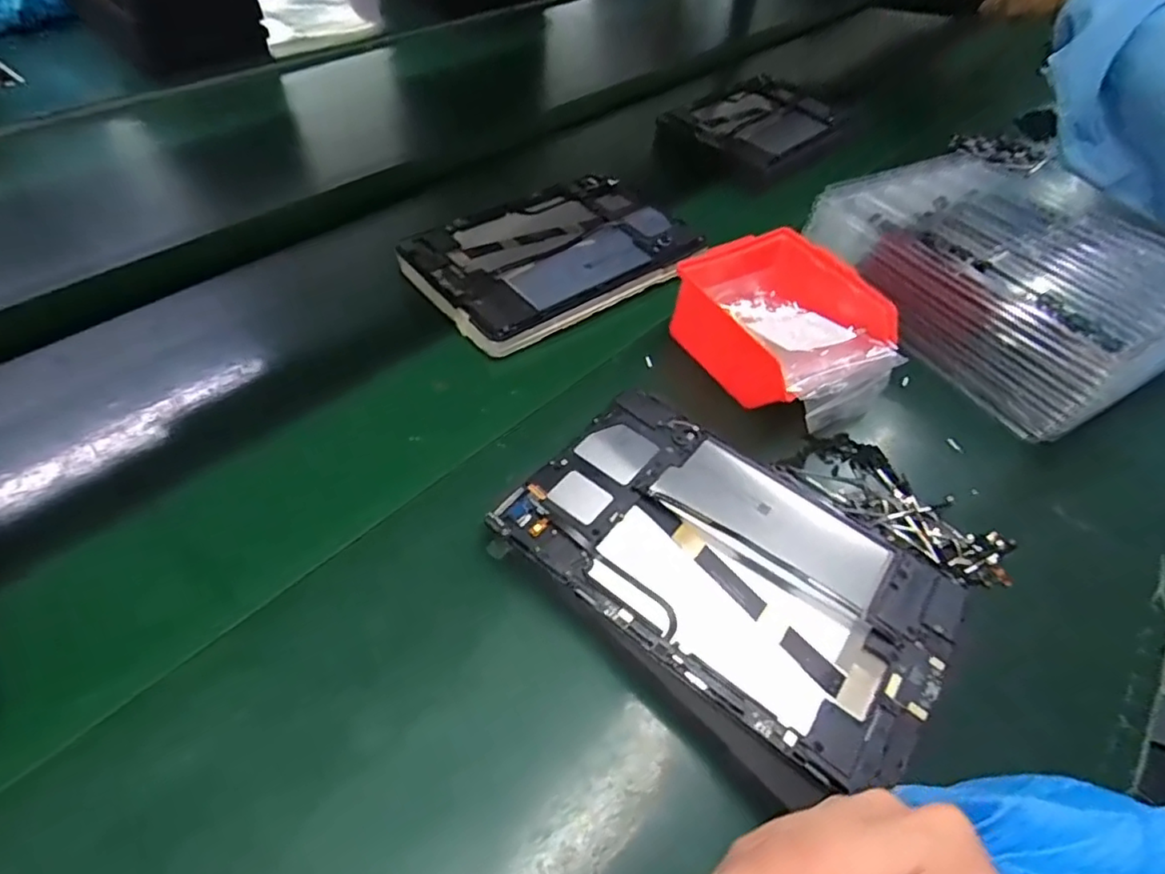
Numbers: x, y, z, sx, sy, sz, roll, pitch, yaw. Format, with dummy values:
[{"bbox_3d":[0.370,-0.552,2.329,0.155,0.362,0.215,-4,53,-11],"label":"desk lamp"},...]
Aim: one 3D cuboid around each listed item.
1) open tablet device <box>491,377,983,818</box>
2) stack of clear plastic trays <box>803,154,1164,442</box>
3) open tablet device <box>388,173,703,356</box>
[{"bbox_3d":[0.089,0.067,0.363,0.234,0.018,0.183,36,57,21],"label":"open tablet device"},{"bbox_3d":[0.370,-0.146,0.550,0.217,0.079,0.277,-24,57,-23],"label":"stack of clear plastic trays"},{"bbox_3d":[-0.025,-0.168,0.556,0.241,0.020,0.160,-29,59,-25],"label":"open tablet device"}]

